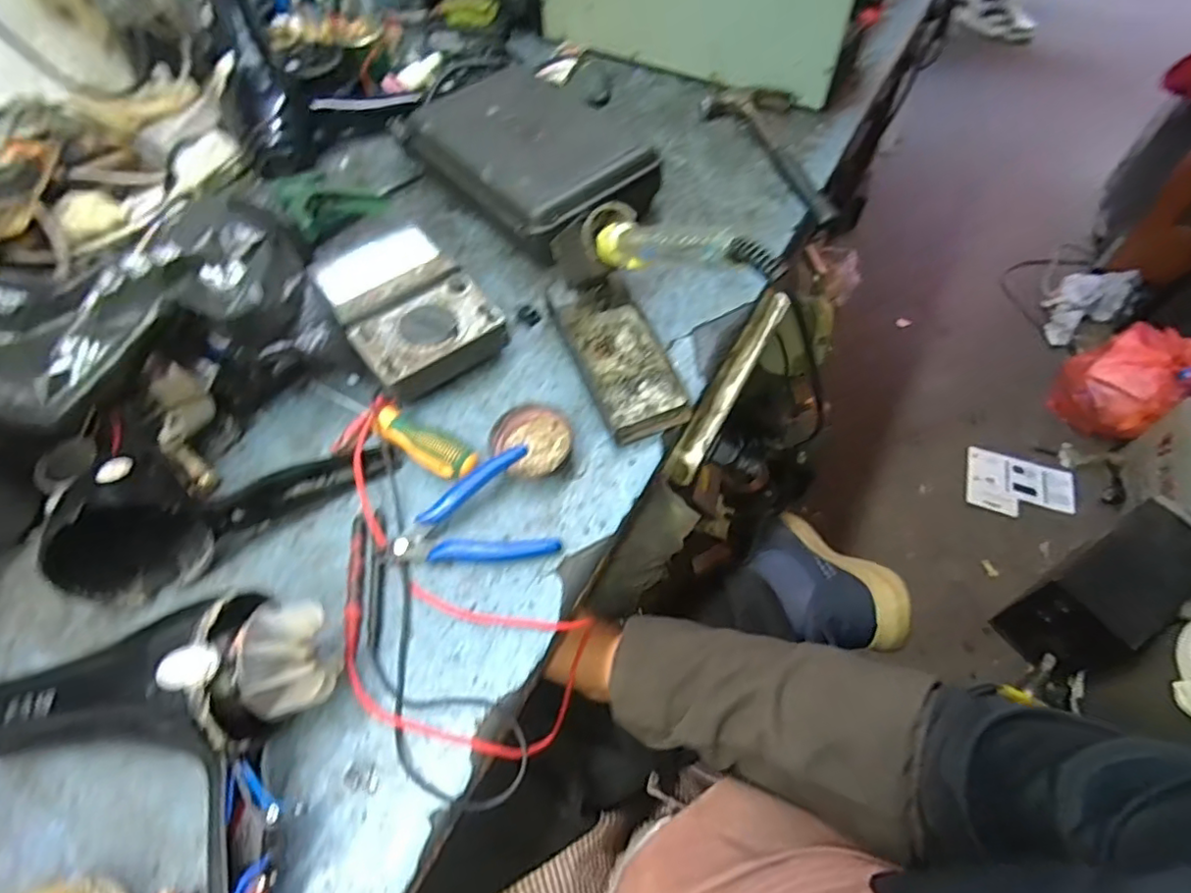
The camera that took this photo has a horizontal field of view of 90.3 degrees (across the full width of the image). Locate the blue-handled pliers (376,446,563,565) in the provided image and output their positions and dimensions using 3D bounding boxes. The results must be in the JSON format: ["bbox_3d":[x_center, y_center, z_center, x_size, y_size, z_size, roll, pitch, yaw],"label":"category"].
[{"bbox_3d":[-0.091,0.044,0.428,0.121,0.019,0.077,-4,58,-1],"label":"blue-handled pliers"}]

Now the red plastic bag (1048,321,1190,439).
[{"bbox_3d":[1.178,-0.144,1.321,0.188,0.201,0.212,-31,62,-17],"label":"red plastic bag"}]

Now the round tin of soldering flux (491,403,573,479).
[{"bbox_3d":[-0.048,-0.003,0.454,0.058,0.020,0.057,-1,58,1],"label":"round tin of soldering flux"}]

